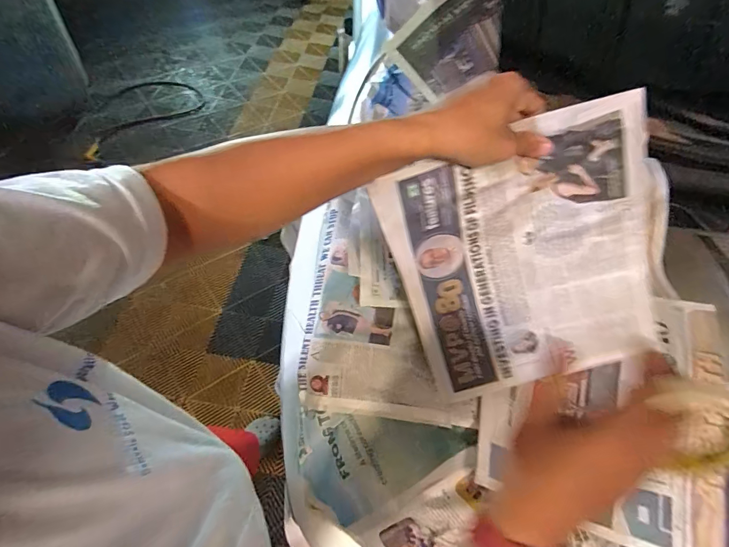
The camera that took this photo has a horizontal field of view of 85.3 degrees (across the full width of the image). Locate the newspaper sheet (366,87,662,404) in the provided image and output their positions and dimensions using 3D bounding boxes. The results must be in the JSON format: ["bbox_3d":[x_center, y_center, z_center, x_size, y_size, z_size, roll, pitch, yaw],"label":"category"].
[{"bbox_3d":[0.178,-0.011,0.452,0.268,0.294,0.049,-17,25,11],"label":"newspaper sheet"}]

